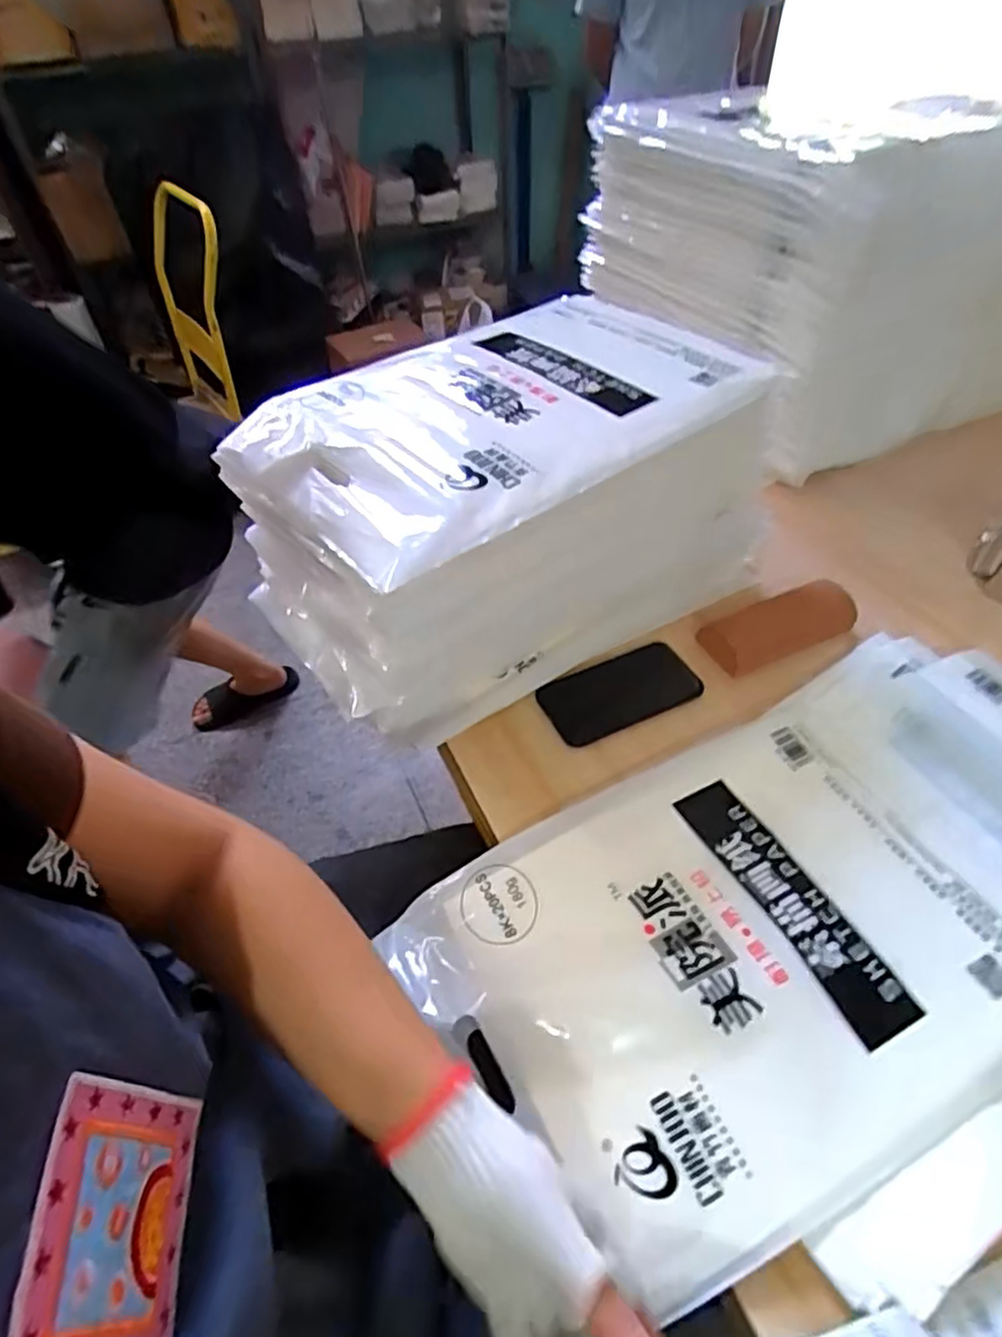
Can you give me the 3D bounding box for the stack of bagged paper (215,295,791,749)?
[{"bbox_3d":[0.007,-0.162,0.675,0.474,0.224,0.310,-26,52,-20],"label":"stack of bagged paper"}]

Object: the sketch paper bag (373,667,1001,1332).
[{"bbox_3d":[0.178,0.189,0.477,0.445,0.023,0.283,-22,51,-15],"label":"sketch paper bag"}]

